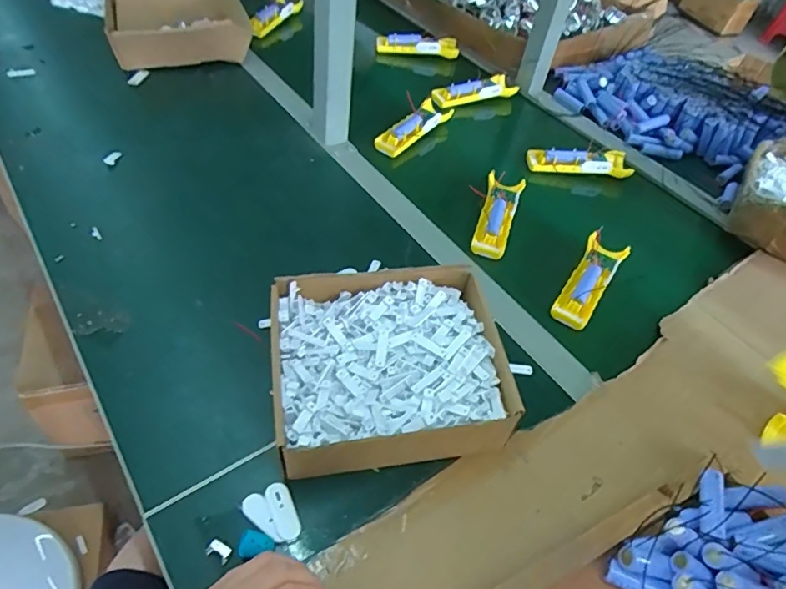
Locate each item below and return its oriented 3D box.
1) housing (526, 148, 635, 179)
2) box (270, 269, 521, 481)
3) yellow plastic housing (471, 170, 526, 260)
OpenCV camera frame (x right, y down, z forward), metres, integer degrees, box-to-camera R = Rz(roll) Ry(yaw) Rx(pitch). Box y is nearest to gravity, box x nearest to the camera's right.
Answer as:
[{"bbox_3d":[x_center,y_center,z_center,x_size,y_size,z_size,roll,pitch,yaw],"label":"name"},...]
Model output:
[{"bbox_3d":[0.300,-0.215,0.840,0.168,0.025,0.051,0,49,-8],"label":"housing"},{"bbox_3d":[-0.007,0.067,0.514,0.216,0.069,0.183,-3,49,-11],"label":"box"},{"bbox_3d":[0.144,-0.112,0.725,0.049,0.019,0.159,18,49,8],"label":"yellow plastic housing"}]

